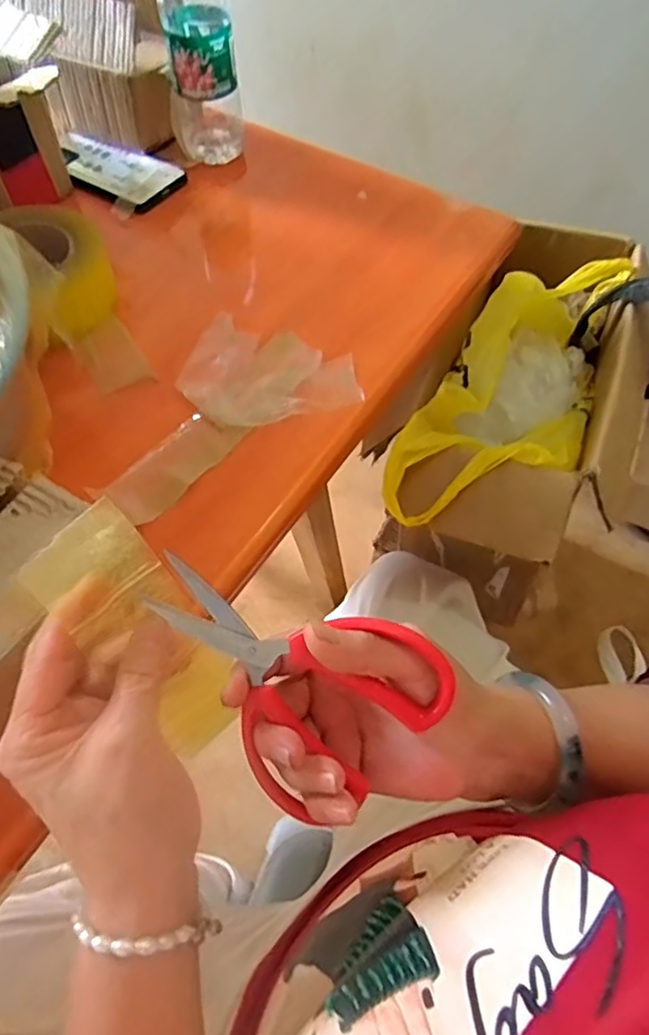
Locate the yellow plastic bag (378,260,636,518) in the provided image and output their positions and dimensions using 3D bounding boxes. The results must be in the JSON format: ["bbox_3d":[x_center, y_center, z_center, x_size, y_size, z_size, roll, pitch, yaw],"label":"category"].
[{"bbox_3d":[0.207,-0.136,0.639,0.145,0.113,0.414,28,62,14],"label":"yellow plastic bag"}]

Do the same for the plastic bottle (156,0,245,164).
[{"bbox_3d":[-0.118,-0.453,0.580,0.069,0.221,0.057,-6,60,-6],"label":"plastic bottle"}]

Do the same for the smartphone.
[{"bbox_3d":[-0.225,-0.360,0.641,0.147,0.014,0.077,26,61,12],"label":"smartphone"}]

